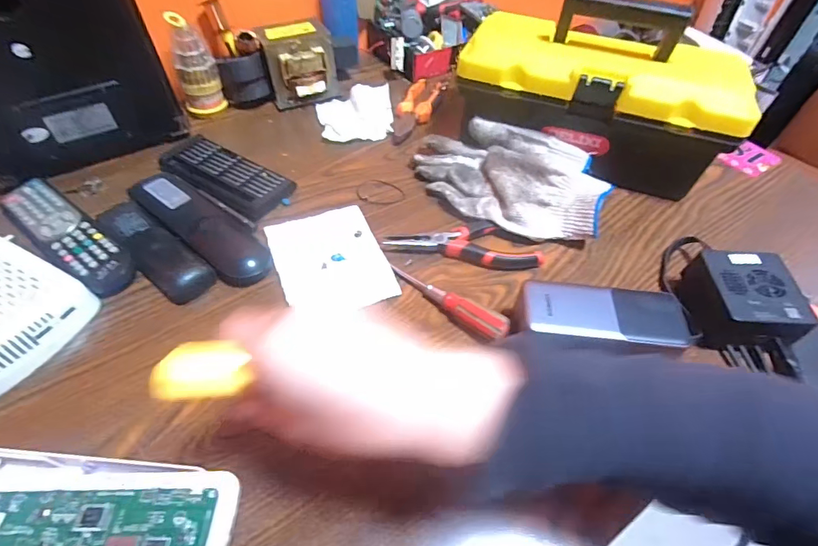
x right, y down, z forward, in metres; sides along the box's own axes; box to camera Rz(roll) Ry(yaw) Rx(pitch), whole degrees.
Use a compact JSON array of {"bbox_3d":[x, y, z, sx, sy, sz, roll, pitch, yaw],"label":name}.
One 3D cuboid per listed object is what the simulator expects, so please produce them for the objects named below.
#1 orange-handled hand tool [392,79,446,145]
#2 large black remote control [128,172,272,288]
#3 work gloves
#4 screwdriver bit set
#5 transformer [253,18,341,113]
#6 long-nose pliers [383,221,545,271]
[{"bbox_3d":[0.008,-0.218,0.570,0.044,0.025,0.124,21,54,15],"label":"orange-handled hand tool"},{"bbox_3d":[-0.209,-0.048,0.431,0.177,0.030,0.054,32,57,22],"label":"large black remote control"},{"bbox_3d":[0.106,-0.110,0.469,0.204,0.047,0.122,18,53,12],"label":"work gloves"},{"bbox_3d":[-0.210,-0.110,0.480,0.156,0.017,0.071,25,55,17],"label":"screwdriver bit set"},{"bbox_3d":[-0.145,-0.275,0.565,0.098,0.080,0.074,-19,54,-16],"label":"transformer"},{"bbox_3d":[0.057,-0.033,0.438,0.157,0.013,0.050,9,52,5],"label":"long-nose pliers"}]

